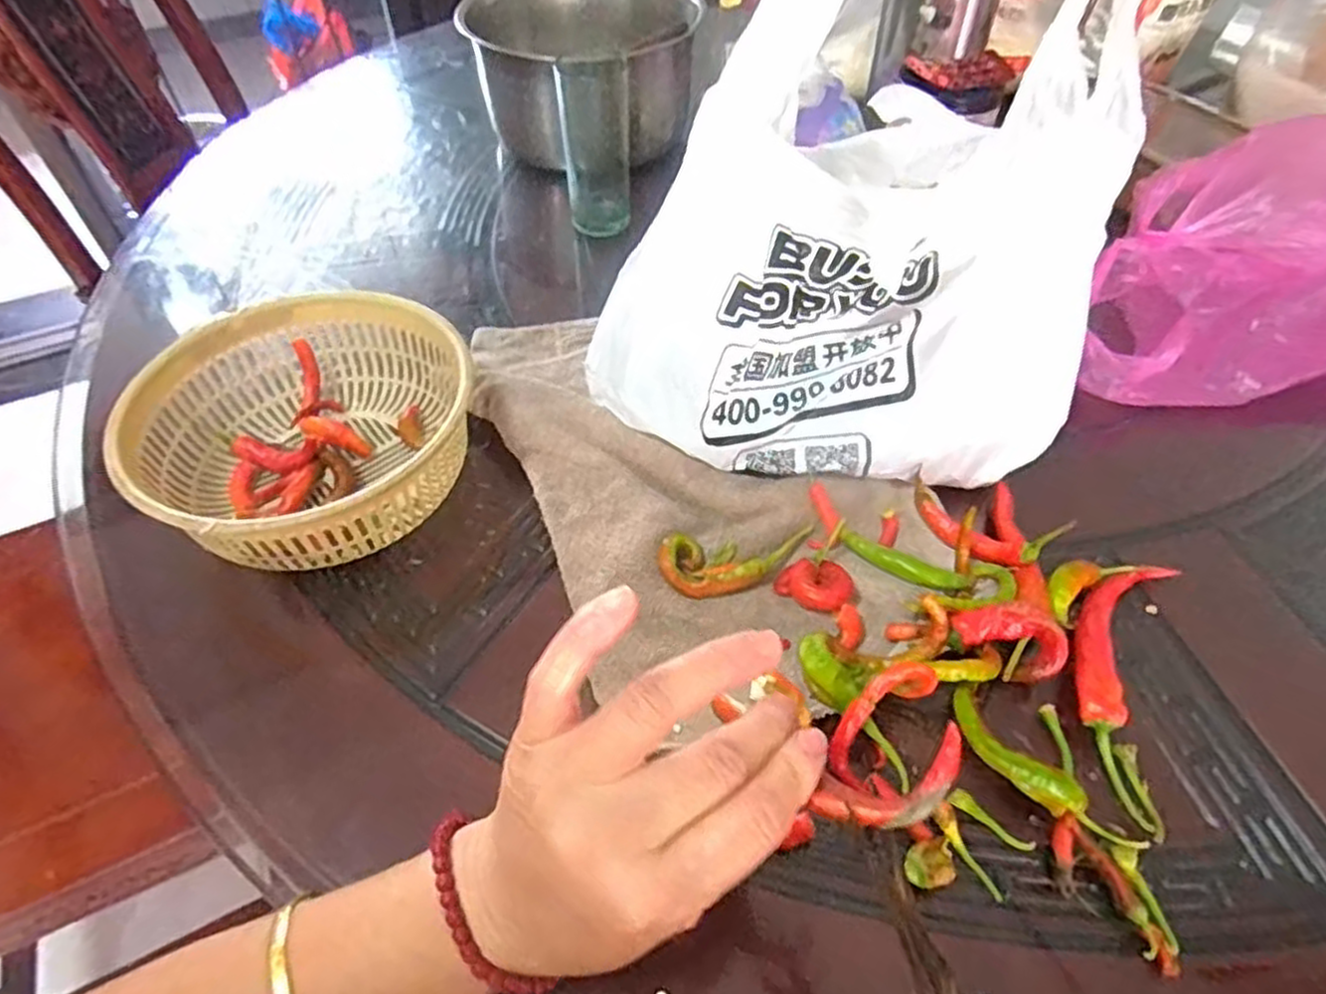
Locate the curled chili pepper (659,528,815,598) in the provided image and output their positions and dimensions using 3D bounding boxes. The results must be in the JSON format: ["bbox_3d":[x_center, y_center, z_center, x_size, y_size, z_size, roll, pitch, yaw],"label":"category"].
[{"bbox_3d":[0.041,0.034,0.409,0.083,0.014,0.034,-6,51,-4],"label":"curled chili pepper"}]

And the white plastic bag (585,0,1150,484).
[{"bbox_3d":[0.095,-0.138,0.391,0.277,0.239,0.124,-1,50,0],"label":"white plastic bag"}]

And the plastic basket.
[{"bbox_3d":[-0.210,-0.037,0.455,0.191,0.074,0.186,-9,51,-6],"label":"plastic basket"}]

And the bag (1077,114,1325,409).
[{"bbox_3d":[0.448,-0.165,0.527,0.329,0.113,0.154,-4,51,-3],"label":"bag"}]

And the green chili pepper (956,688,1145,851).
[{"bbox_3d":[0.171,0.126,0.346,0.024,0.010,0.095,-31,57,-23],"label":"green chili pepper"}]

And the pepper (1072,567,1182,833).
[{"bbox_3d":[0.232,0.089,0.385,0.043,0.016,0.145,19,53,15],"label":"pepper"}]

